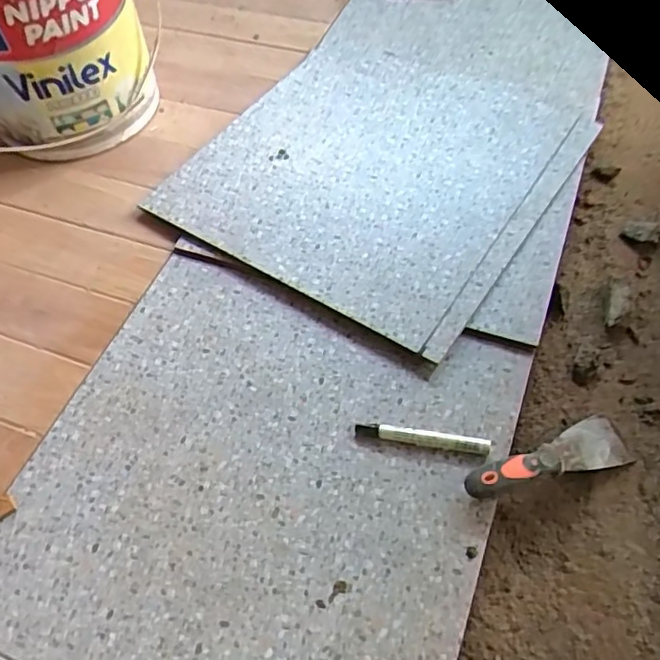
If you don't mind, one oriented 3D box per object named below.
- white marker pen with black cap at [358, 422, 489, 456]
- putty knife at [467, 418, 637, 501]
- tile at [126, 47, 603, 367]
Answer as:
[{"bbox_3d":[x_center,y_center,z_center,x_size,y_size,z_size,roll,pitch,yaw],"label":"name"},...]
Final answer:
[{"bbox_3d":[0.101,0.118,0.680,0.144,0.010,0.018,8,56,10],"label":"white marker pen with black cap"},{"bbox_3d":[0.230,0.139,0.659,0.200,0.025,0.056,-9,53,-24],"label":"putty knife"},{"bbox_3d":[0.066,-0.249,0.929,0.490,0.020,0.513,27,61,22],"label":"tile"}]

